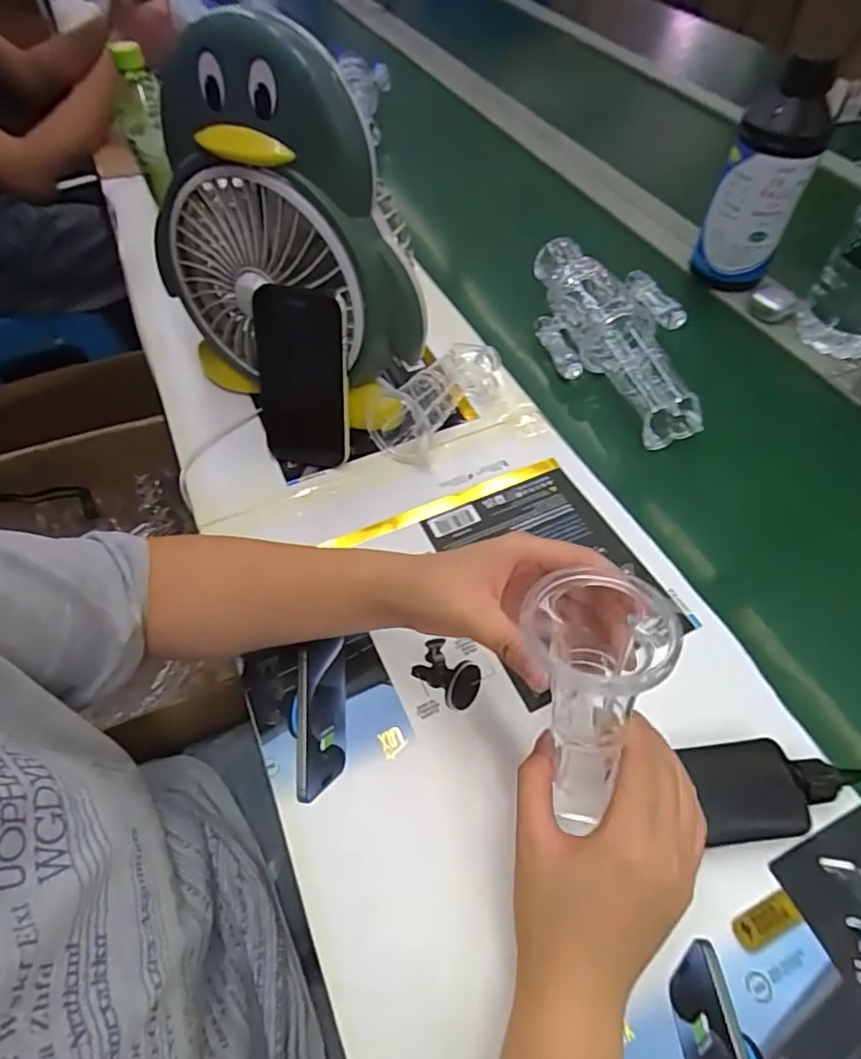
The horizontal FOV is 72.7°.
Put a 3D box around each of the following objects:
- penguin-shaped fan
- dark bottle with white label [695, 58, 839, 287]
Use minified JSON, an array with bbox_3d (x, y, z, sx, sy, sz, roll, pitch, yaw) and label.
[{"bbox_3d":[-0.121,-0.235,0.495,0.240,0.289,0.107,28,59,20],"label":"penguin-shaped fan"},{"bbox_3d":[0.354,-0.368,0.630,0.085,0.225,0.068,21,58,15],"label":"dark bottle with white label"}]

